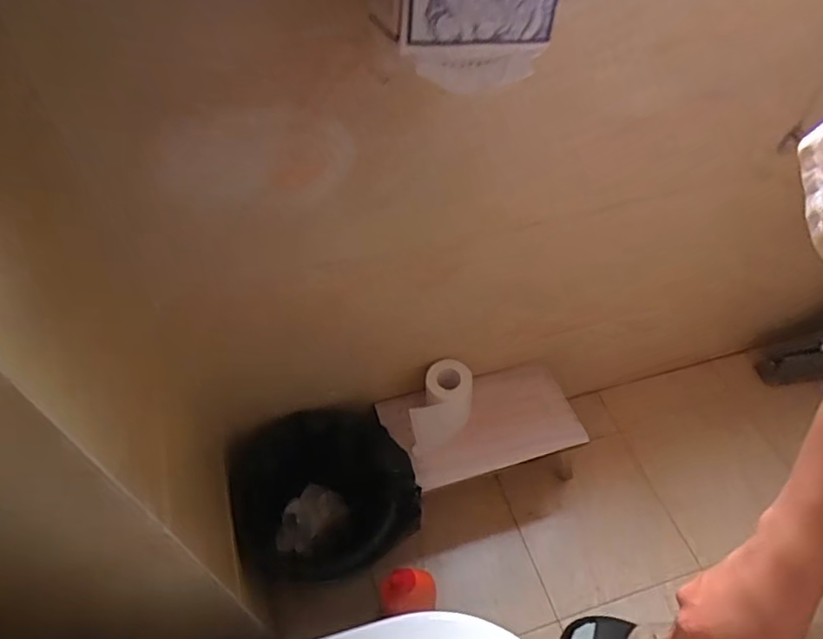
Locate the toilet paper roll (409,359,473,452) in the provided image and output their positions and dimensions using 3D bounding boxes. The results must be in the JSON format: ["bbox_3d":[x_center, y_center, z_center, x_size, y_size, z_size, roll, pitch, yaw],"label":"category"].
[{"bbox_3d":[0.056,0.154,0.982,0.088,0.099,0.146,19,54,14],"label":"toilet paper roll"}]

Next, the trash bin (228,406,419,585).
[{"bbox_3d":[-0.148,0.316,0.977,0.281,0.230,0.264,-14,53,-12],"label":"trash bin"}]

